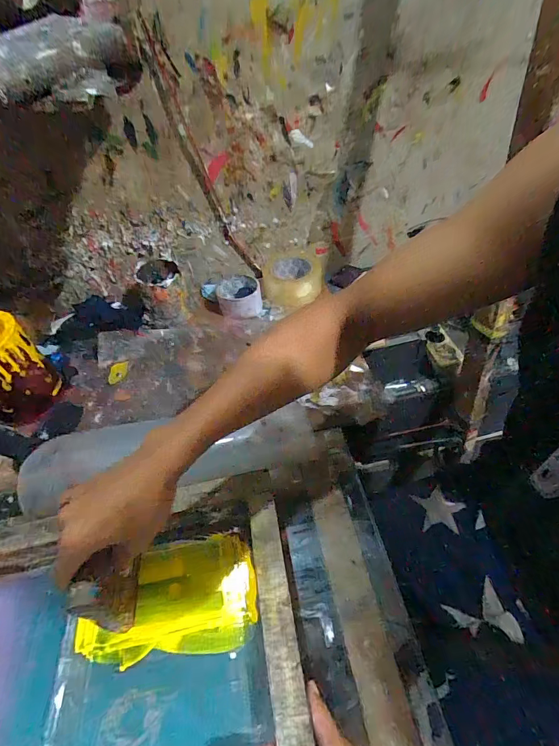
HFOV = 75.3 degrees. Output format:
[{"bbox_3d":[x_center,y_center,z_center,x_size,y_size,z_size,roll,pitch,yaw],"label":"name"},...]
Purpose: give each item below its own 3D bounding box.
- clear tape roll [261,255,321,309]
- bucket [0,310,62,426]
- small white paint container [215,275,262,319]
[{"bbox_3d":[0.022,-0.195,0.739,0.117,0.064,0.110,-7,48,0],"label":"clear tape roll"},{"bbox_3d":[-0.413,-0.002,0.541,0.116,0.141,0.105,29,55,27],"label":"bucket"},{"bbox_3d":[-0.078,-0.144,0.701,0.081,0.048,0.083,-3,48,4],"label":"small white paint container"}]

